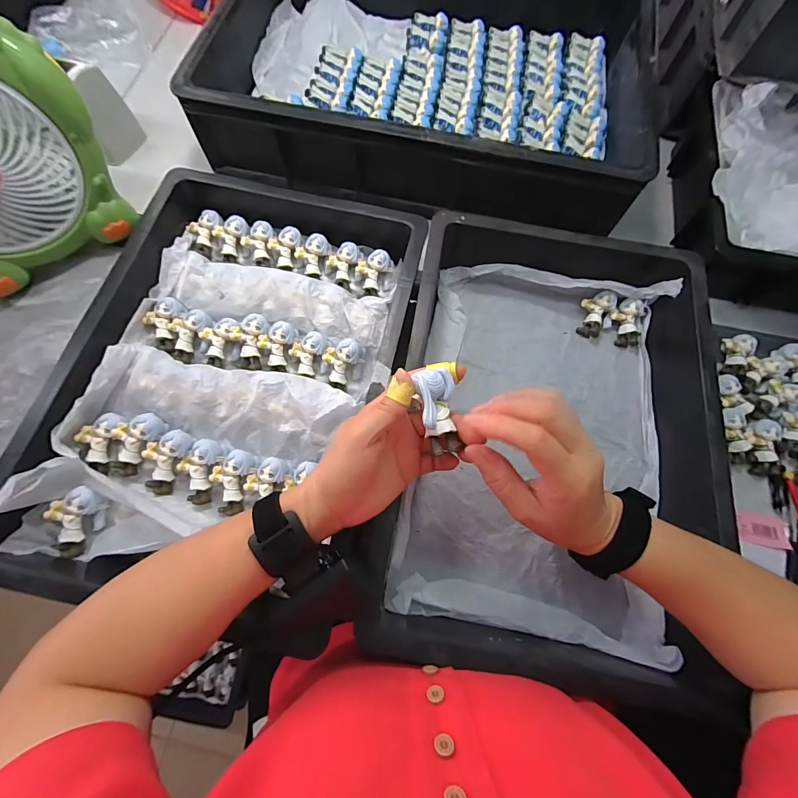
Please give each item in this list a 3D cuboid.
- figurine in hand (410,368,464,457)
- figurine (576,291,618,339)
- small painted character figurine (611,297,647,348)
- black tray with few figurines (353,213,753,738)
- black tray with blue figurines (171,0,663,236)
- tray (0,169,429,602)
[{"bbox_3d":[0.028,0.007,0.264,0.028,0.025,0.055,-7,72,-5],"label":"figurine in hand"},{"bbox_3d":[0.254,-0.111,0.484,0.037,0.017,0.063,26,93,6],"label":"figurine"},{"bbox_3d":[0.294,-0.097,0.479,0.037,0.018,0.060,5,94,-1],"label":"small painted character figurine"},{"bbox_3d":[0.151,0.025,0.402,0.303,0.100,0.442,11,71,1],"label":"black tray with few figurines"},{"bbox_3d":[0.045,-0.467,0.548,0.576,0.109,0.424,12,71,2],"label":"black tray with blue figurines"},{"bbox_3d":[-0.168,-0.031,0.400,0.318,0.067,0.447,12,71,2],"label":"tray"}]

